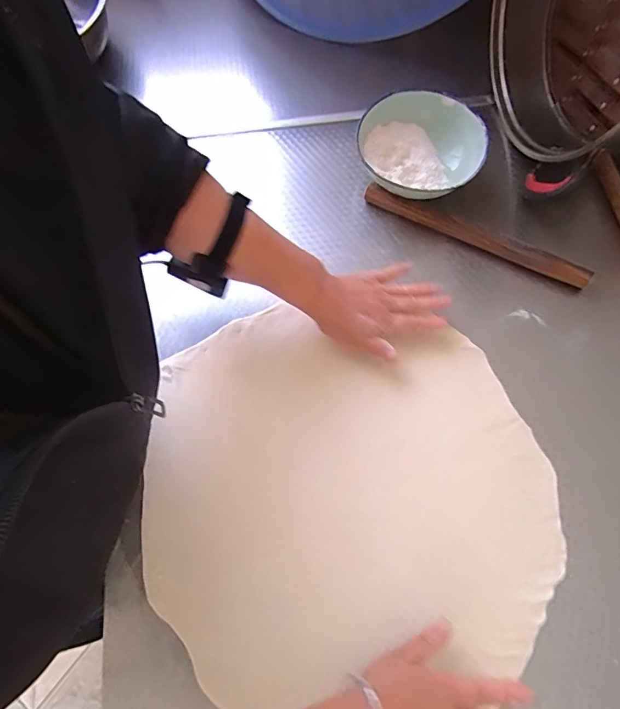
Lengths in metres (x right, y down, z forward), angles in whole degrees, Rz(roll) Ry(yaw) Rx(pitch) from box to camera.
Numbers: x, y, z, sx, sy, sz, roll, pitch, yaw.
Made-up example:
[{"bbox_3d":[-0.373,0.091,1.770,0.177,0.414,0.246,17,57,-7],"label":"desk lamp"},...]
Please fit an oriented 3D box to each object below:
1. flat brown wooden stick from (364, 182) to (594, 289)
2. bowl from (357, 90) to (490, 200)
[{"bbox_3d":[0.199,-0.148,0.542,0.283,0.025,0.018,27,73,12],"label":"flat brown wooden stick"},{"bbox_3d":[0.132,-0.251,0.560,0.160,0.067,0.145,24,72,9],"label":"bowl"}]

